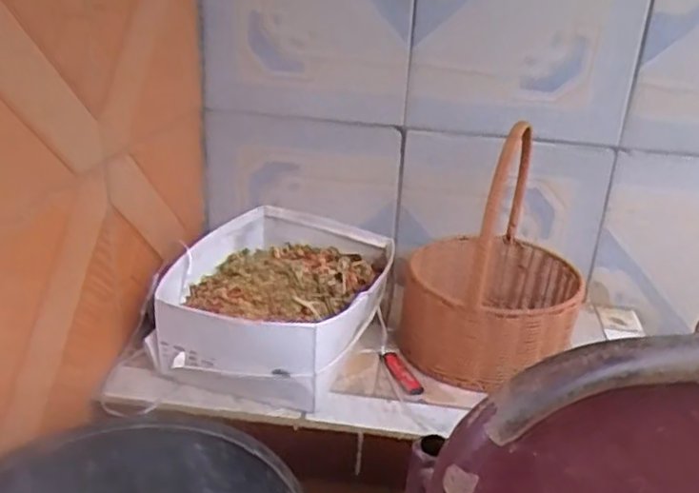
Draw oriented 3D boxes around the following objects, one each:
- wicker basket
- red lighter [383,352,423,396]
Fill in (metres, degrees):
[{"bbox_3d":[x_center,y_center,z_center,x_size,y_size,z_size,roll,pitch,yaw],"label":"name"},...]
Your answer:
[{"bbox_3d":[0.190,0.000,0.896,0.218,0.280,0.235,9,25,12],"label":"wicker basket"},{"bbox_3d":[0.065,0.158,0.863,0.021,0.010,0.082,-9,27,-24],"label":"red lighter"}]

